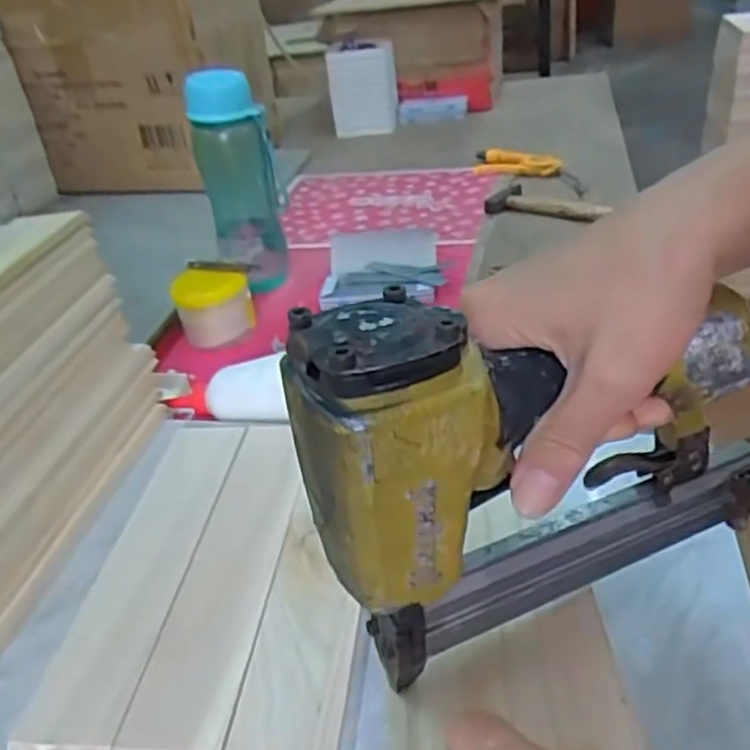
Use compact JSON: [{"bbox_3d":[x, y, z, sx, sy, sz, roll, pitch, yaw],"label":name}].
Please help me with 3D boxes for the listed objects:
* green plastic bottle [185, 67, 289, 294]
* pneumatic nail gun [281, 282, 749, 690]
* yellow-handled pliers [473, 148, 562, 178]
[{"bbox_3d":[-0.149,-0.214,0.810,0.078,0.228,0.073,-13,33,-10],"label":"green plastic bottle"},{"bbox_3d":[0.084,0.026,0.297,0.230,0.154,0.047,-18,34,-18],"label":"pneumatic nail gun"},{"bbox_3d":[0.207,-0.310,1.085,0.132,0.028,0.053,12,38,28],"label":"yellow-handled pliers"}]

